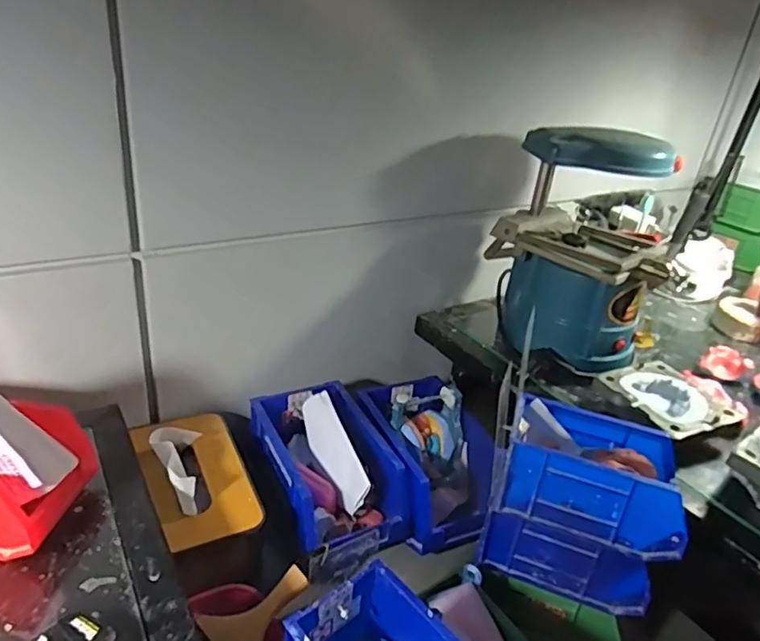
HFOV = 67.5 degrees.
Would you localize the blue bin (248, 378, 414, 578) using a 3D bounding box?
[{"bbox_3d":[-0.069,0.184,0.736,0.137,0.097,0.226,-9,32,-27],"label":"blue bin"}]

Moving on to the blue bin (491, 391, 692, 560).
[{"bbox_3d":[0.212,0.150,0.567,0.164,0.077,0.106,15,29,16],"label":"blue bin"}]

